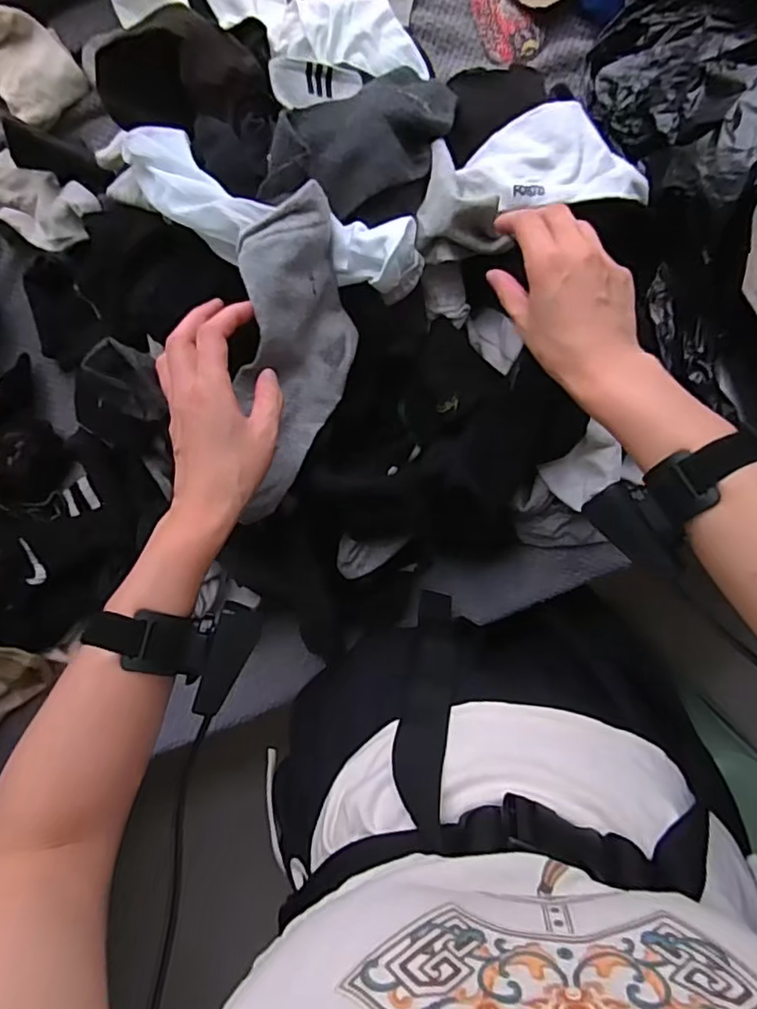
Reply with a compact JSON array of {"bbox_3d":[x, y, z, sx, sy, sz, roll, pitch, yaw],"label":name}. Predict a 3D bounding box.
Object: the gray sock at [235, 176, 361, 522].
[{"bbox_3d":[-0.063,-0.106,0.462,0.078,0.060,0.235,5,112,0],"label":"gray sock"}]

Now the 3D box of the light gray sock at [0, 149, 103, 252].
[{"bbox_3d":[-0.328,-0.287,0.573,0.157,0.039,0.066,32,96,22],"label":"light gray sock"}]

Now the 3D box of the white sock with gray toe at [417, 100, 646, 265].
[{"bbox_3d":[0.108,-0.252,0.462,0.169,0.043,0.092,-19,96,2],"label":"white sock with gray toe"}]

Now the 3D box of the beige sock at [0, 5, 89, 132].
[{"bbox_3d":[-0.330,-0.413,0.569,0.073,0.030,0.098,-38,95,4],"label":"beige sock"}]

